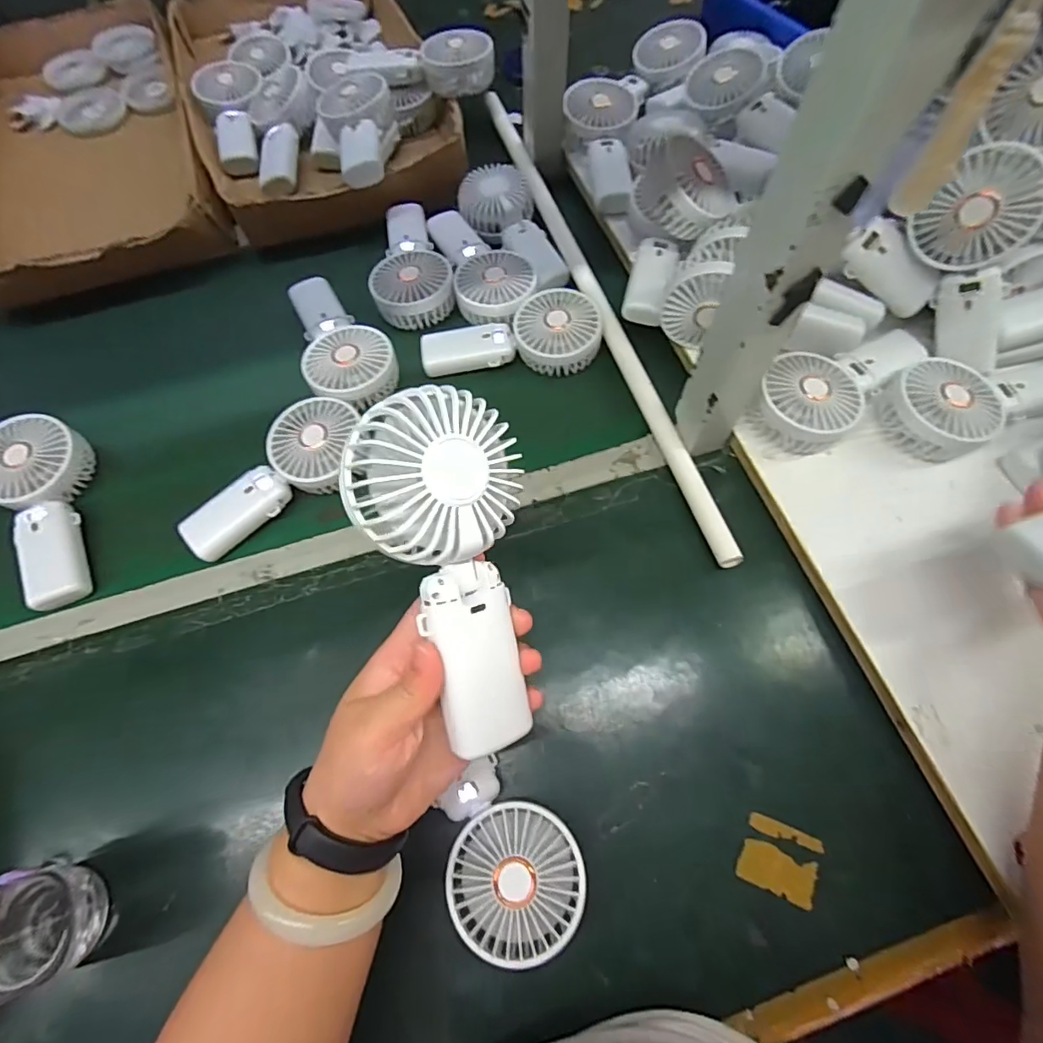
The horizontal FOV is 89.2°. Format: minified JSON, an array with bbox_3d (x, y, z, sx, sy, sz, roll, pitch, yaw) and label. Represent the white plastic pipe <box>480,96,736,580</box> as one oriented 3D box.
[{"bbox_3d":[0.076,-0.253,0.568,0.026,0.021,0.660,-17,69,-7],"label":"white plastic pipe"}]

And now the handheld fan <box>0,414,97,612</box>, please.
[{"bbox_3d":[-0.432,-0.011,0.475,0.079,0.039,0.177,-23,70,-9],"label":"handheld fan"}]

